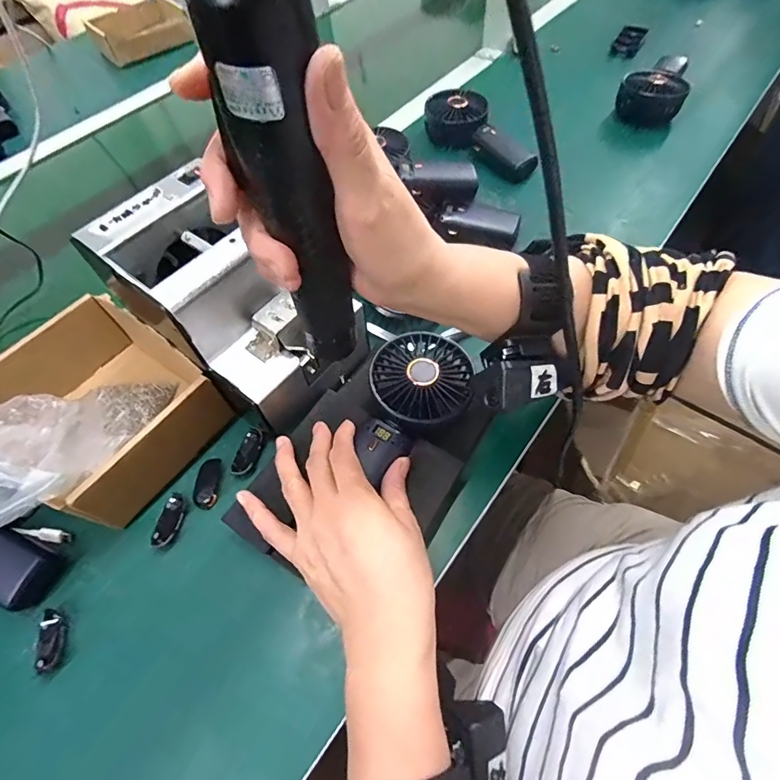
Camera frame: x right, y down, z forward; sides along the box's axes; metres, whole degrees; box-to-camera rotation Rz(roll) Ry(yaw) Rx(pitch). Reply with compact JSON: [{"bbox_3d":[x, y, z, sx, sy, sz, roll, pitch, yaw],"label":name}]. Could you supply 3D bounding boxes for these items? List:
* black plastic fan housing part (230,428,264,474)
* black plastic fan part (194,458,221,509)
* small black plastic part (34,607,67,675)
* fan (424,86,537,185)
[{"bbox_3d":[-0.123,0.054,0.379,0.019,0.007,0.042,9,59,9],"label":"black plastic fan housing part"},{"bbox_3d":[-0.154,0.078,0.366,0.018,0.005,0.041,-6,58,0],"label":"black plastic fan part"},{"bbox_3d":[-0.240,0.176,0.309,0.017,0.007,0.040,-17,59,-7],"label":"small black plastic part"},{"bbox_3d":[0.124,-0.334,0.568,0.072,0.045,0.164,-37,63,-18],"label":"fan"}]

